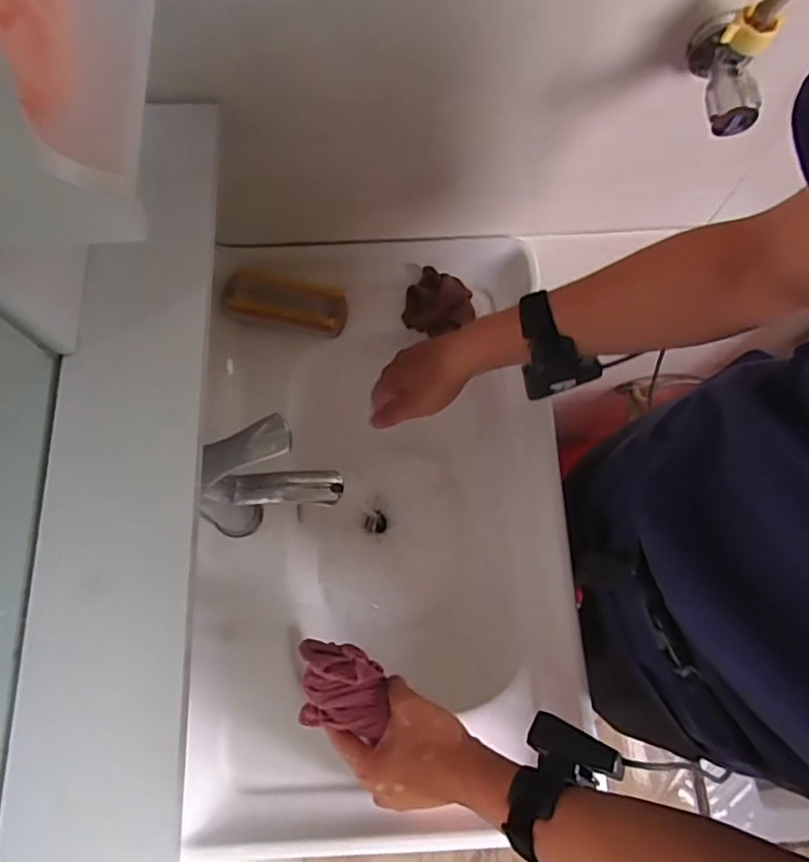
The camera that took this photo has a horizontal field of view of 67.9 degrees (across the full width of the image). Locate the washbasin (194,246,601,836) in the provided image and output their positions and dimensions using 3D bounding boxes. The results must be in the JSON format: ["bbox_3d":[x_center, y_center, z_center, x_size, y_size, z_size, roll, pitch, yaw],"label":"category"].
[{"bbox_3d":[-0.025,0.091,0.661,0.363,0.161,0.587,-4,72,-1],"label":"washbasin"}]

